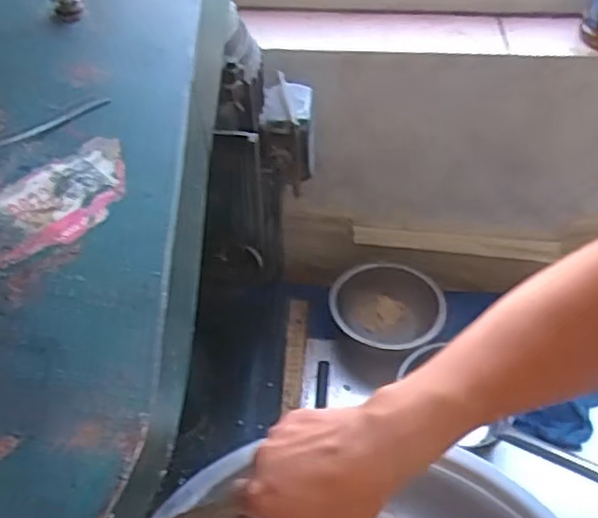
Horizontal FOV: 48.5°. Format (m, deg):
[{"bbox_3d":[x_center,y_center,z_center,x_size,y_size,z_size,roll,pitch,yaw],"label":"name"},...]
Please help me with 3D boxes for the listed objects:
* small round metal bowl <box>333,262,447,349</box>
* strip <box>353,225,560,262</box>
[{"bbox_3d":[0.145,0.092,1.116,0.180,0.078,0.175,0,48,0],"label":"small round metal bowl"},{"bbox_3d":[0.275,-0.028,1.170,0.355,0.041,0.011,5,32,2],"label":"strip"}]

